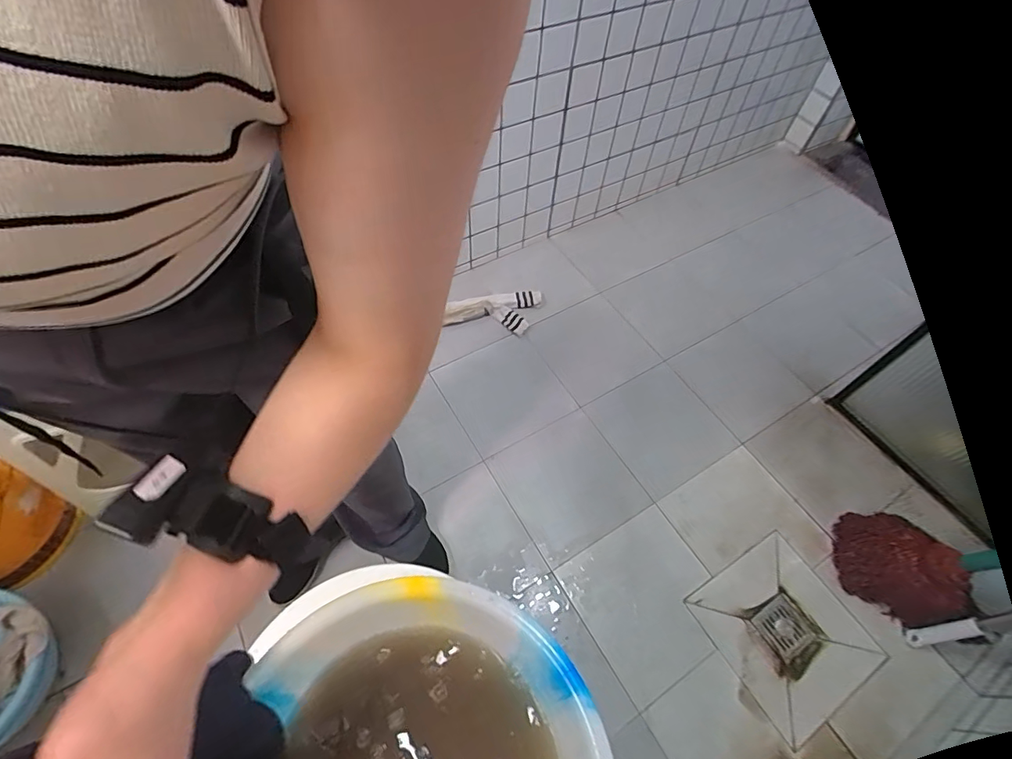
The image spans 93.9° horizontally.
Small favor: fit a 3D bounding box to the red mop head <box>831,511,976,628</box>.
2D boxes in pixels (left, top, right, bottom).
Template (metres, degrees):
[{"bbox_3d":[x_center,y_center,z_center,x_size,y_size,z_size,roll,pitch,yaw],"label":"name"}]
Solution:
[{"bbox_3d":[0.851,0.401,1.034,0.157,0.175,0.228,2,55,-4],"label":"red mop head"}]

